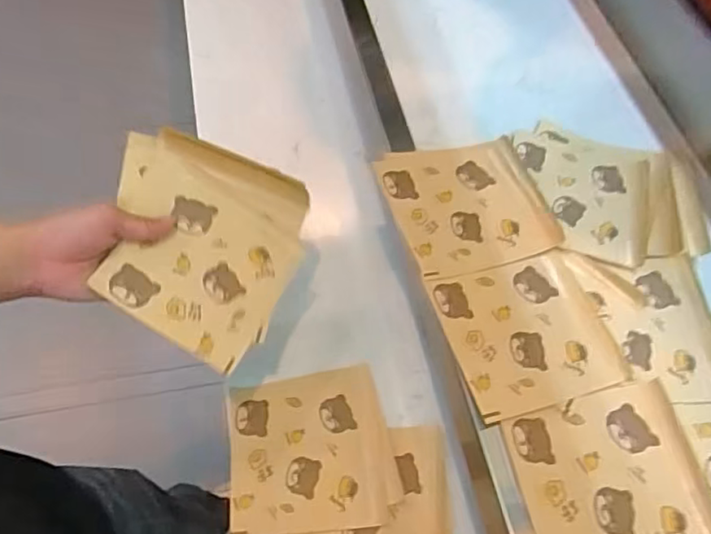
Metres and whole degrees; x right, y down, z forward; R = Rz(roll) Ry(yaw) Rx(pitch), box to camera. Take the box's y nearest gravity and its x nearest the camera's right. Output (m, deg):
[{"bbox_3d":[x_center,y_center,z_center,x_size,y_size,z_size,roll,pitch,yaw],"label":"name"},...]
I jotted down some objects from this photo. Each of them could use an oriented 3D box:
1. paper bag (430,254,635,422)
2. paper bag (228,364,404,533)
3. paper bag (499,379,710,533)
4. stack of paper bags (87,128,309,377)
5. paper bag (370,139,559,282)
[{"bbox_3d":[0.146,0.053,0.521,0.139,0.013,0.132,-14,60,-12],"label":"paper bag"},{"bbox_3d":[-0.044,0.173,0.576,0.149,0.005,0.147,-7,58,-8],"label":"paper bag"},{"bbox_3d":[0.193,0.162,0.460,0.145,0.010,0.136,-6,59,-8],"label":"paper bag"},{"bbox_3d":[-0.136,-0.017,0.546,0.164,0.030,0.177,23,72,-16],"label":"stack of paper bags"},{"bbox_3d":[0.111,-0.063,0.590,0.154,0.015,0.143,-14,60,-13],"label":"paper bag"}]

